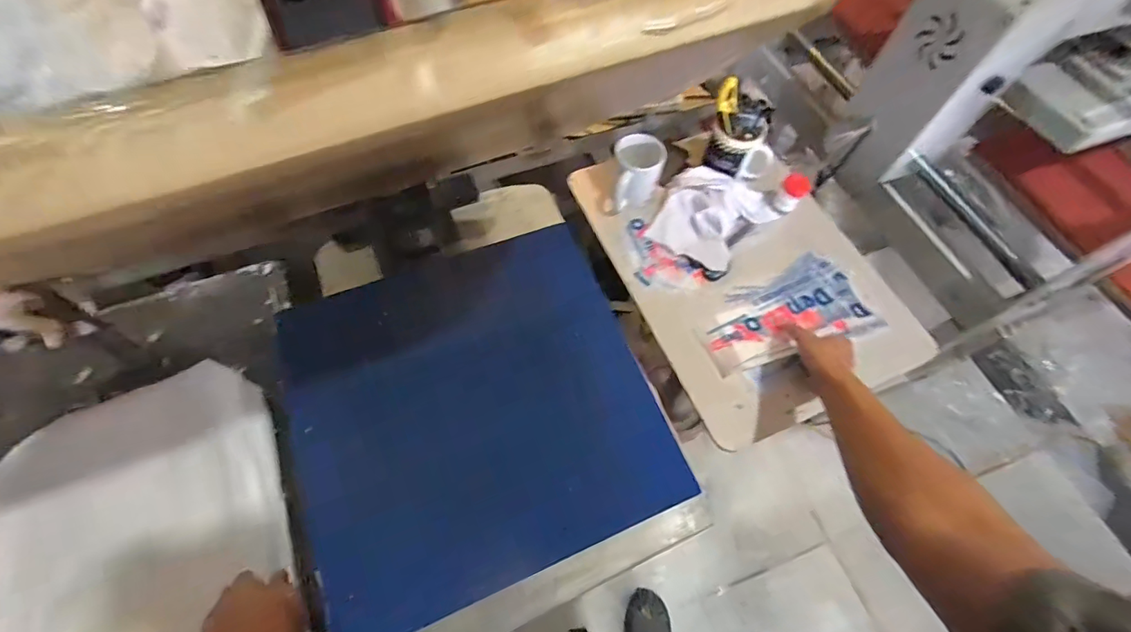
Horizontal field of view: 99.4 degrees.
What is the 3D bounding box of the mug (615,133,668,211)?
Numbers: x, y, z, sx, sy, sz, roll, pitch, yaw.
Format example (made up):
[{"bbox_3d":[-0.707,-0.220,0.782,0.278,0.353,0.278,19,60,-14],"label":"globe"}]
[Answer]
[{"bbox_3d":[0.118,-0.232,0.808,0.079,0.099,0.101,16,62,6],"label":"mug"}]

